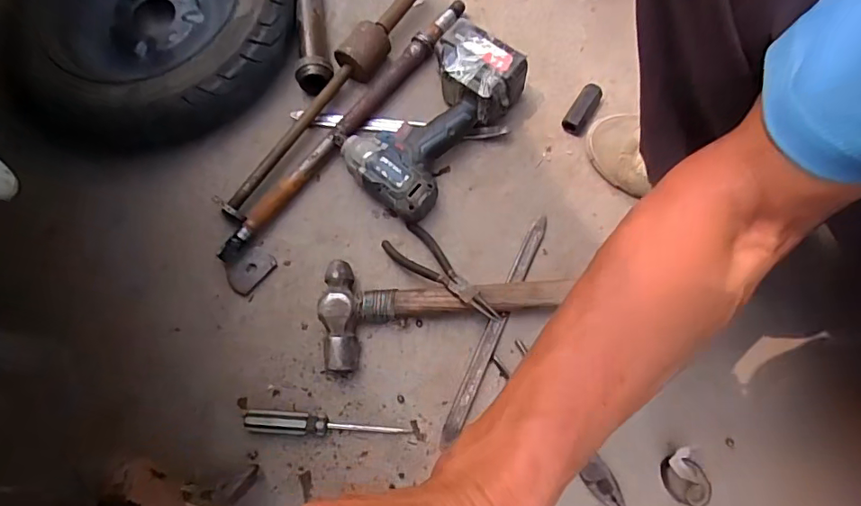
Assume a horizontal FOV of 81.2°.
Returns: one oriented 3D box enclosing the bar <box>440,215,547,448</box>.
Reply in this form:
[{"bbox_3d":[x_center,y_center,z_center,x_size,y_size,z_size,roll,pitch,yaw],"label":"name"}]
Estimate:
[{"bbox_3d":[0.076,0.083,0.582,0.018,0.013,0.285,23,75,9],"label":"bar"}]

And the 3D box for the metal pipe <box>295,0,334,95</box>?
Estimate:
[{"bbox_3d":[-0.173,-0.390,0.713,0.048,0.044,0.365,-7,73,0],"label":"metal pipe"}]

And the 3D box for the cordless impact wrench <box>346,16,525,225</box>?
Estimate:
[{"bbox_3d":[0.004,-0.163,0.626,0.125,0.080,0.237,38,78,13],"label":"cordless impact wrench"}]

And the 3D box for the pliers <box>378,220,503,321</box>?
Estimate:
[{"bbox_3d":[0.010,0.027,0.580,0.054,0.026,0.155,-35,58,-16],"label":"pliers"}]

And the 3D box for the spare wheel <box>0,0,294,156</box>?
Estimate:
[{"bbox_3d":[-0.366,-0.310,0.684,0.353,0.099,0.344,-1,73,2],"label":"spare wheel"}]

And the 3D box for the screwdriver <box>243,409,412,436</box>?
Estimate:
[{"bbox_3d":[-0.114,0.189,0.551,0.177,0.023,0.024,3,73,3],"label":"screwdriver"}]

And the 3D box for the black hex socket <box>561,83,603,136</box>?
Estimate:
[{"bbox_3d":[0.196,-0.188,0.646,0.029,0.029,0.066,32,90,11],"label":"black hex socket"}]

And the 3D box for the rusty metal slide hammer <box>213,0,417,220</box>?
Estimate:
[{"bbox_3d":[-0.138,-0.220,0.662,0.073,0.055,0.415,37,78,13],"label":"rusty metal slide hammer"}]

